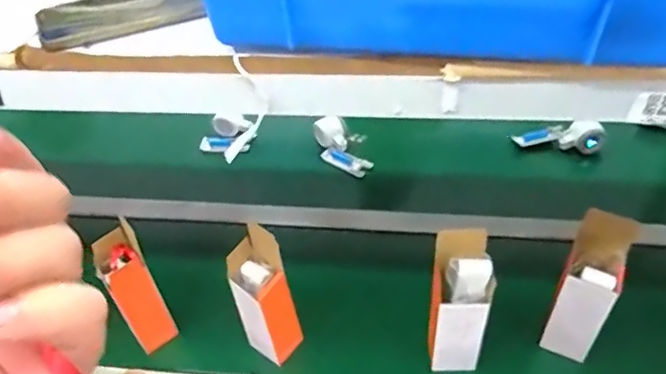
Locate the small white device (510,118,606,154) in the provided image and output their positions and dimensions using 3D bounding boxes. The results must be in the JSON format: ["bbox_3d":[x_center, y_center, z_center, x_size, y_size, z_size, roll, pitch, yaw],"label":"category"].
[{"bbox_3d":[0.448,-0.099,1.131,0.166,0.057,0.041,0,43,26],"label":"small white device"}]

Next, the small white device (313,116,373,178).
[{"bbox_3d":[0.018,-0.086,1.158,0.142,0.071,0.065,31,55,32],"label":"small white device"}]

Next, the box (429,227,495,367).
[{"bbox_3d":[0.169,0.165,0.761,0.070,0.249,0.067,5,45,11],"label":"box"}]

